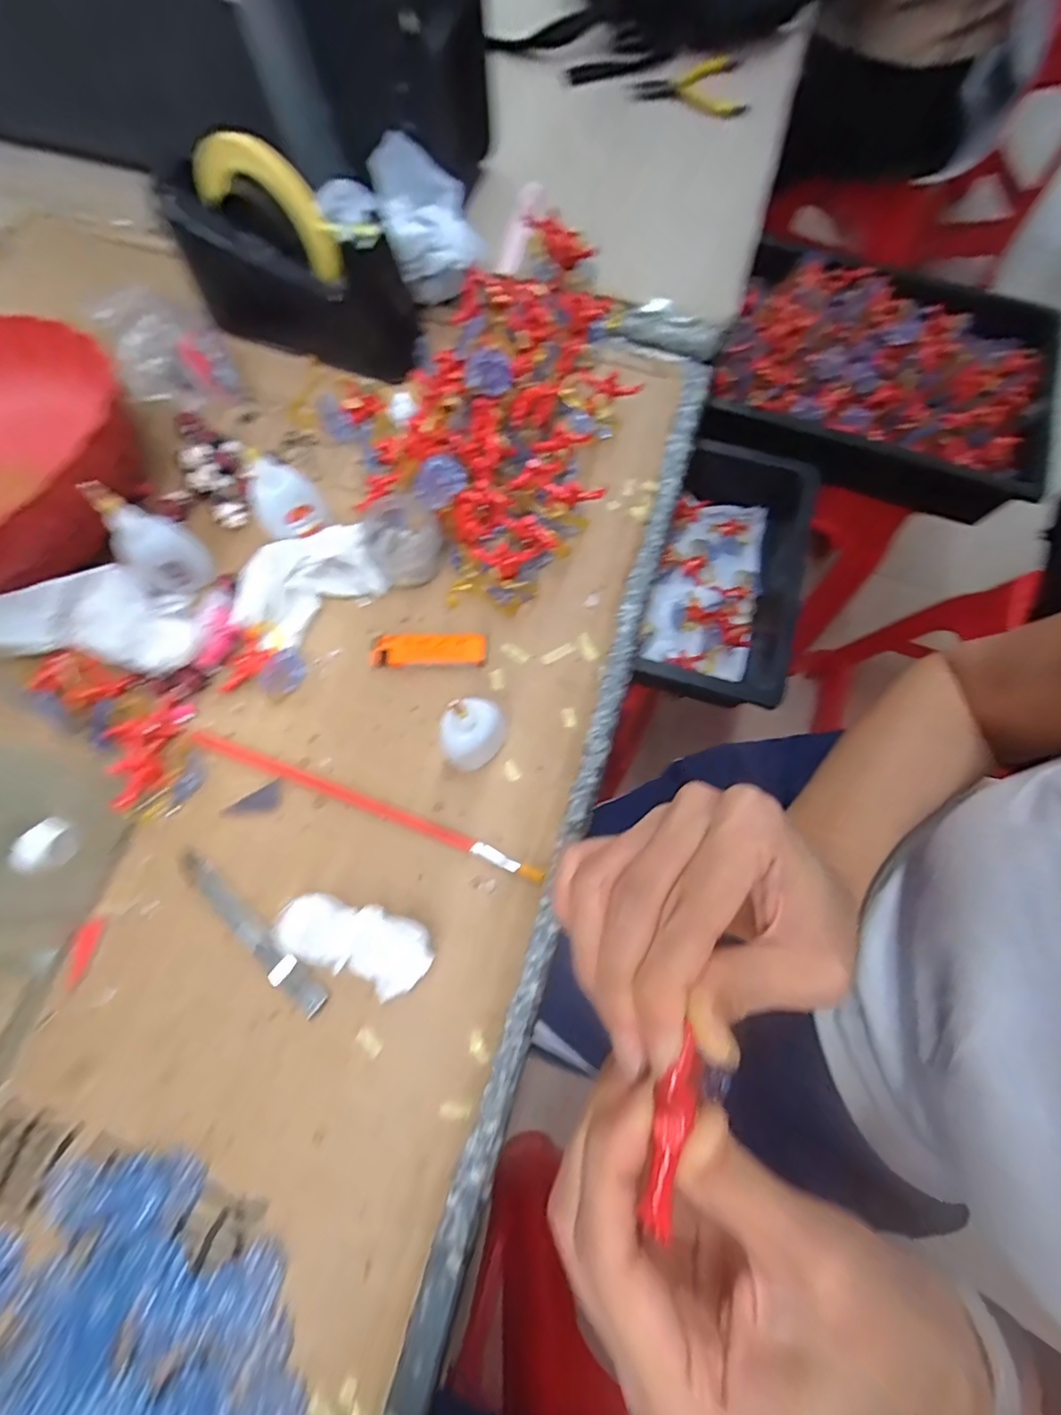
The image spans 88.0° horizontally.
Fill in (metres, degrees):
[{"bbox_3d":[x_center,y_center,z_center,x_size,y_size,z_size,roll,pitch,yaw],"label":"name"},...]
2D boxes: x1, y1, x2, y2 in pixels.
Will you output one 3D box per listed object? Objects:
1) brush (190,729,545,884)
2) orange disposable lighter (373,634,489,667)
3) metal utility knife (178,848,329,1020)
[{"bbox_3d":[-0.114,0.064,0.370,0.259,0.013,0.011,20,74,5],"label":"brush"},{"bbox_3d":[-0.072,-0.041,0.397,0.079,0.012,0.023,-1,73,-1],"label":"orange disposable lighter"},{"bbox_3d":[-0.178,0.139,0.344,0.133,0.010,0.019,40,77,10],"label":"metal utility knife"}]

